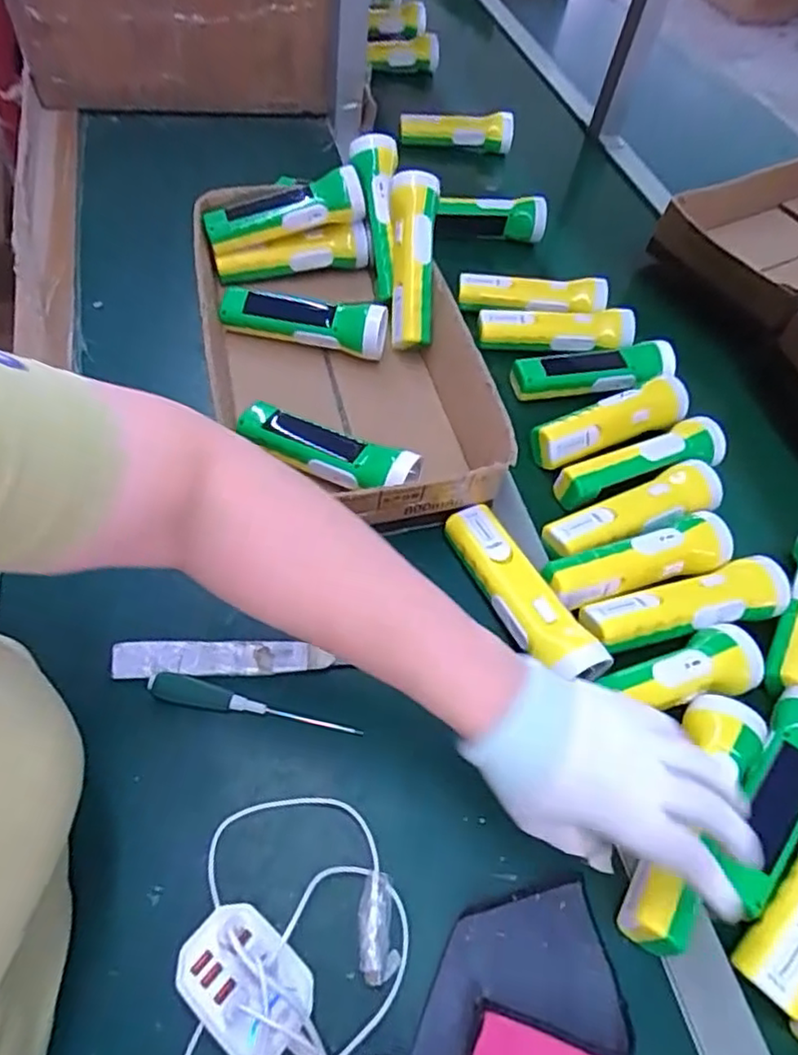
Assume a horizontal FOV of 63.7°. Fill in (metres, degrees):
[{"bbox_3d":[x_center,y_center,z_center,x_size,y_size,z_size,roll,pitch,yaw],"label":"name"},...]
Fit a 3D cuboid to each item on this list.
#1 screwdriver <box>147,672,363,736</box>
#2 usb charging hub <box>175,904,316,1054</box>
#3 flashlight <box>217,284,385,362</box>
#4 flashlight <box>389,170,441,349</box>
[{"bbox_3d":[-0.103,0.125,0.449,0.148,0.020,0.019,13,54,1],"label":"screwdriver"},{"bbox_3d":[-0.083,0.249,0.352,0.073,0.033,0.054,32,57,14],"label":"usb charging hub"},{"bbox_3d":[-0.098,-0.208,0.659,0.167,0.058,0.044,13,54,1],"label":"flashlight"},{"bbox_3d":[0.012,-0.269,0.653,0.048,0.044,0.167,2,98,2],"label":"flashlight"}]

